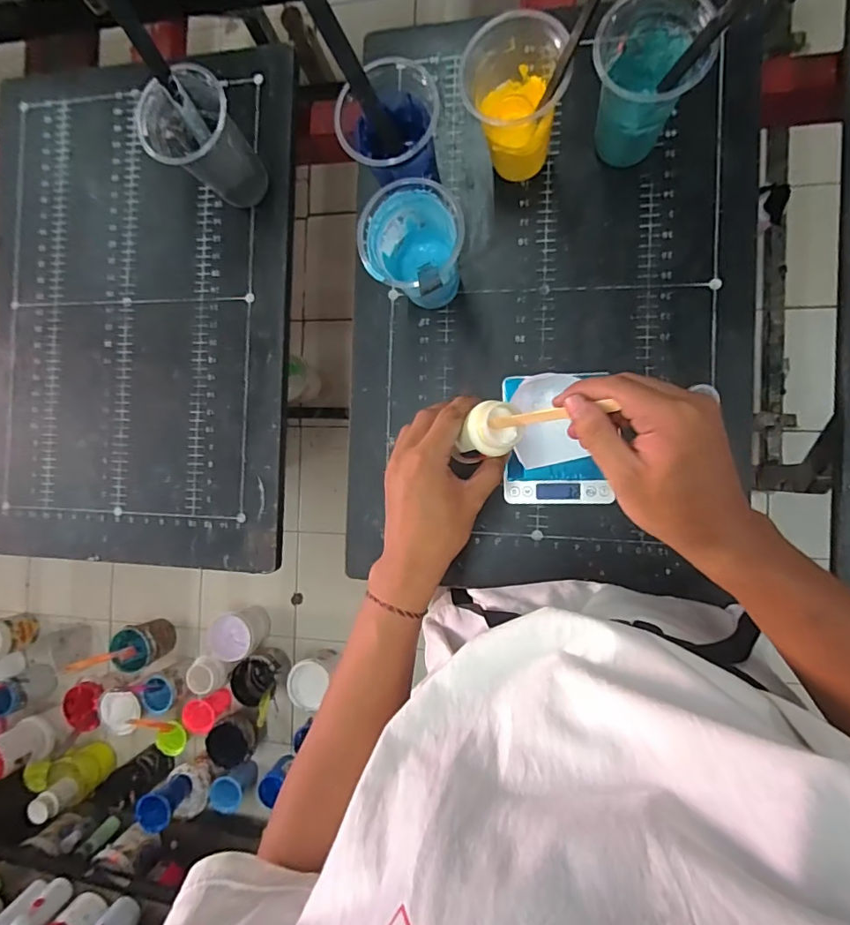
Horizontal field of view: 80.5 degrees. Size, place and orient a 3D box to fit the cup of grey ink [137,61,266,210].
[{"bbox_3d":[-0.220,-0.323,0.516,0.087,0.117,0.076,-37,86,7],"label":"cup of grey ink"}]

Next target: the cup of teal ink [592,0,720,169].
[{"bbox_3d":[0.184,-0.325,0.438,0.080,0.120,0.076,-15,89,8],"label":"cup of teal ink"}]

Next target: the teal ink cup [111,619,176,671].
[{"bbox_3d":[-0.809,0.518,1.444,0.136,0.107,0.123,-31,83,8],"label":"teal ink cup"}]

